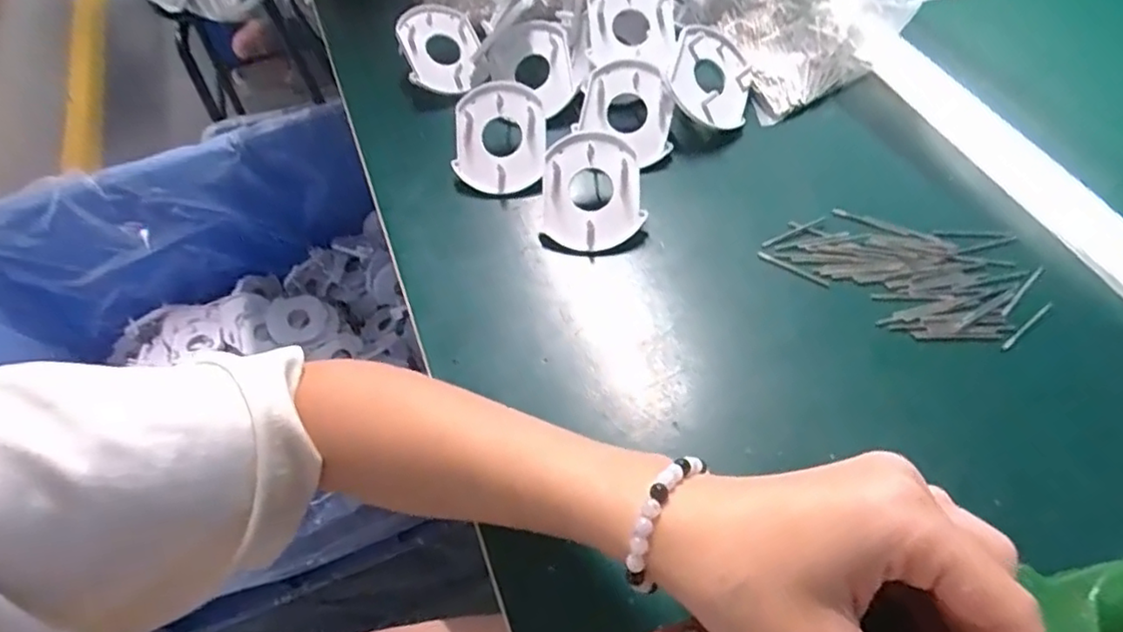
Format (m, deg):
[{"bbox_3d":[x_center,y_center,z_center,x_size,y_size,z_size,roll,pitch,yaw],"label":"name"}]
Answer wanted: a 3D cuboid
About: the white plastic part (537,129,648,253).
[{"bbox_3d":[0.015,-0.073,0.383,0.062,0.012,0.068,-12,86,9],"label":"white plastic part"}]

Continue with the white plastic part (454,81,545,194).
[{"bbox_3d":[-0.040,-0.116,0.418,0.058,0.013,0.072,-3,83,8],"label":"white plastic part"}]

